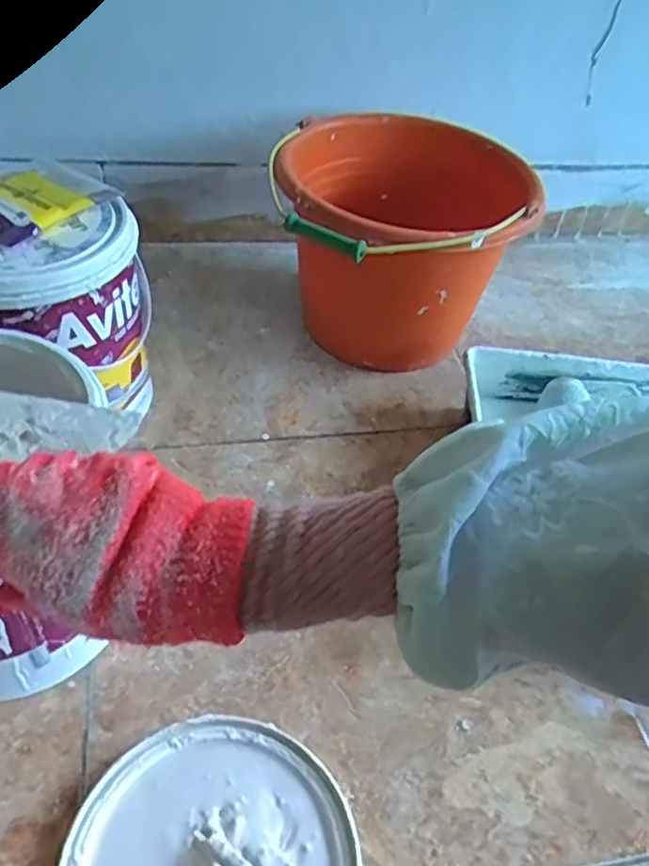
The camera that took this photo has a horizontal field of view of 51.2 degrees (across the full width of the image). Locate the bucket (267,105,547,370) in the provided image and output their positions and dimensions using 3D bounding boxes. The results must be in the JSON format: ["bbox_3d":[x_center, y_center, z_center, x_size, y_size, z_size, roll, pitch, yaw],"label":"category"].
[{"bbox_3d":[0.075,-0.199,0.752,0.257,0.201,0.266,4,46,-4],"label":"bucket"}]

